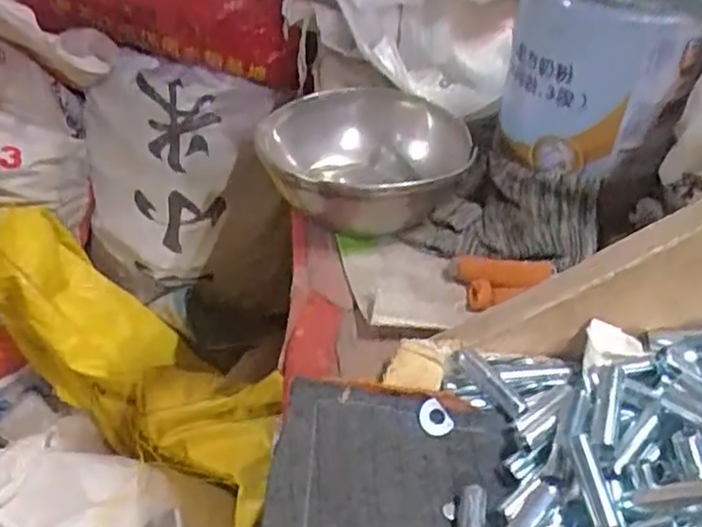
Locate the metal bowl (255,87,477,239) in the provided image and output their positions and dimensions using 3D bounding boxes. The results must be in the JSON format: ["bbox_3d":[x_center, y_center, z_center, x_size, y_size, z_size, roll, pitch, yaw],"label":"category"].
[{"bbox_3d":[0.013,-0.079,0.503,0.141,0.050,0.141,3,40,-2],"label":"metal bowl"}]

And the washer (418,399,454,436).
[{"bbox_3d":[0.043,0.081,0.358,0.015,0.004,0.019,-40,88,-16],"label":"washer"}]

